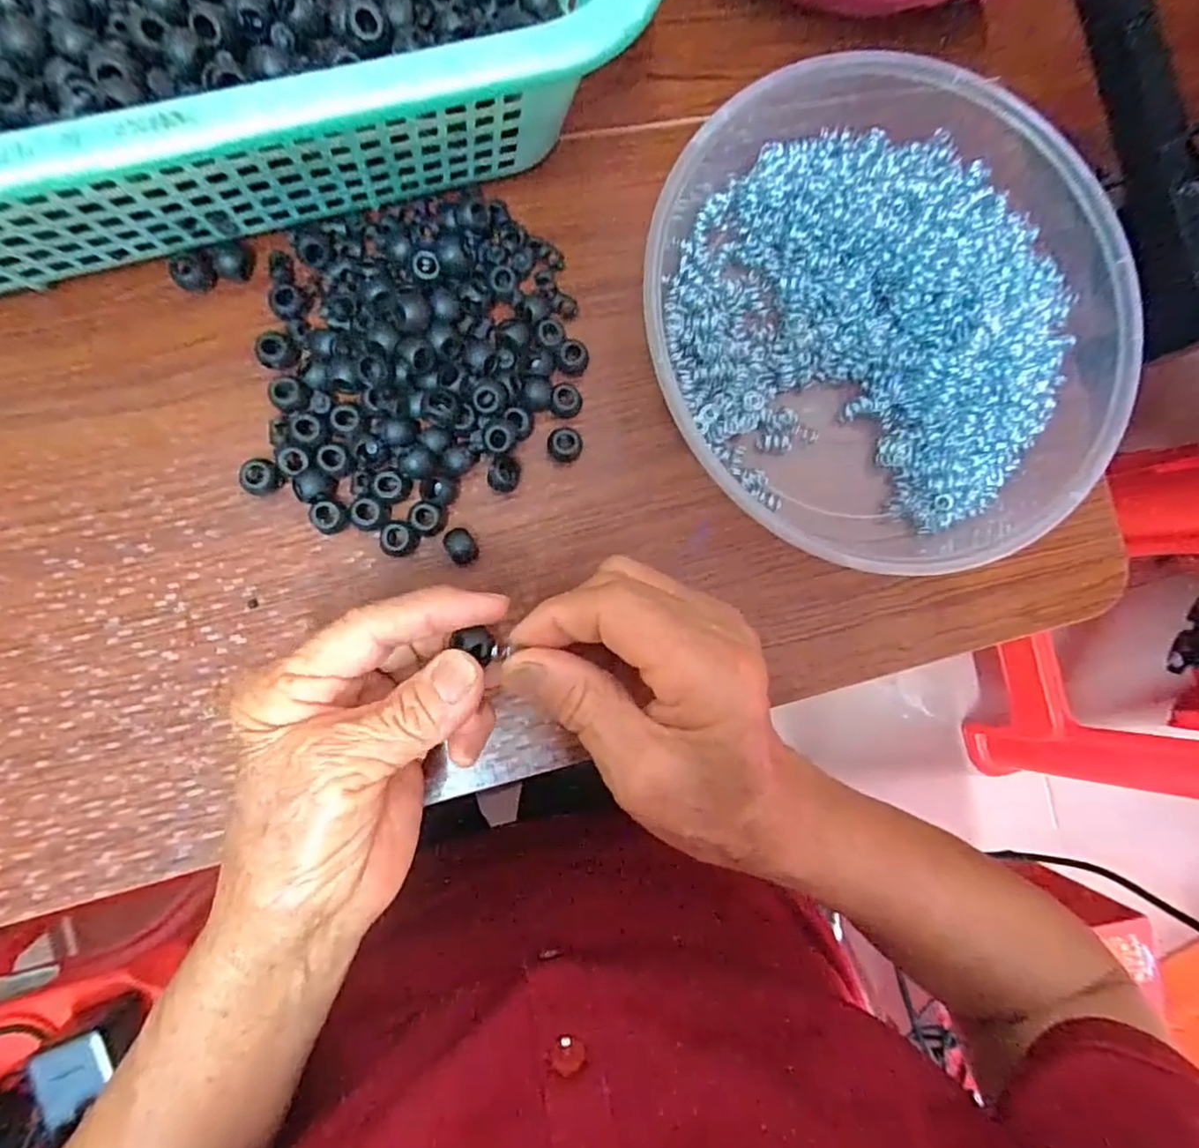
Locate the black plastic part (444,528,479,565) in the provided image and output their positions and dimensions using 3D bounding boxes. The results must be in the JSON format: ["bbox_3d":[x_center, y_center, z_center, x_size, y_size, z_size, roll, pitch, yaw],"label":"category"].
[{"bbox_3d":[-0.061,-0.012,0.278,0.012,0.015,0.015,-32,92,-7],"label":"black plastic part"}]

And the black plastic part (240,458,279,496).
[{"bbox_3d":[-0.144,-0.041,0.268,0.014,0.012,0.015,11,87,-7],"label":"black plastic part"}]

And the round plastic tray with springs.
[{"bbox_3d":[0.130,-0.120,0.290,0.220,0.043,0.226,0,88,-7],"label":"round plastic tray with springs"}]

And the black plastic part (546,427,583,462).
[{"bbox_3d":[-0.016,-0.058,0.288,0.015,0.015,0.013,2,88,-7],"label":"black plastic part"}]

